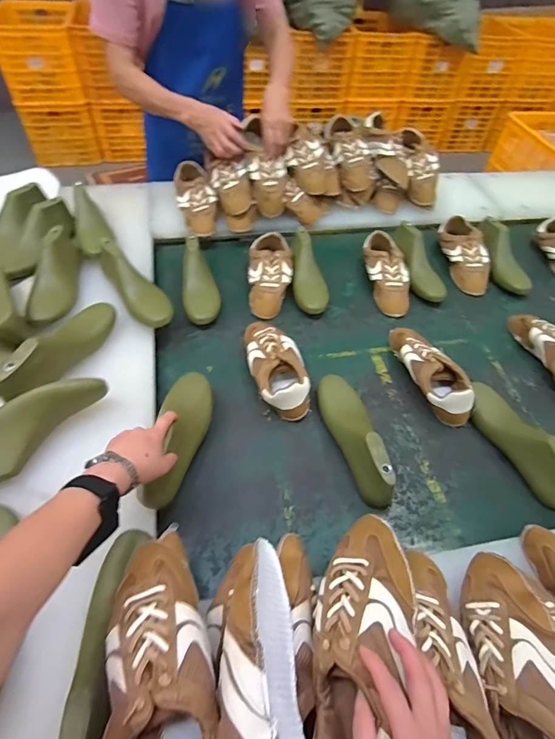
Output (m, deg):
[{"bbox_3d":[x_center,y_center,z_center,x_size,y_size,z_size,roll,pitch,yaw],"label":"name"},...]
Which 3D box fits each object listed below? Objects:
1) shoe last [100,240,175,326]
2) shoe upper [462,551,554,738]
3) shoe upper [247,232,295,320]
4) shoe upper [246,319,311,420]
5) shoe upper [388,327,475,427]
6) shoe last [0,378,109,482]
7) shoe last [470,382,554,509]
[{"bbox_3d":[-0.294,-0.176,0.819,0.073,0.065,0.243,-30,60,-22],"label":"shoe last"},{"bbox_3d":[0.279,0.345,0.463,0.094,0.077,0.243,4,54,1],"label":"shoe upper"},{"bbox_3d":[-0.017,-0.230,0.954,0.102,0.060,0.231,0,54,-2],"label":"shoe upper"},{"bbox_3d":[-0.003,-0.013,0.786,0.104,0.076,0.228,-6,54,-7],"label":"shoe upper"},{"bbox_3d":[0.305,-0.003,0.805,0.090,0.075,0.251,-13,55,-11],"label":"shoe upper"},{"bbox_3d":[-0.382,0.092,0.605,0.246,0.068,0.077,-27,60,-22],"label":"shoe last"},{"bbox_3d":[0.429,0.116,0.704,0.069,0.101,0.252,-13,43,-13],"label":"shoe last"}]

